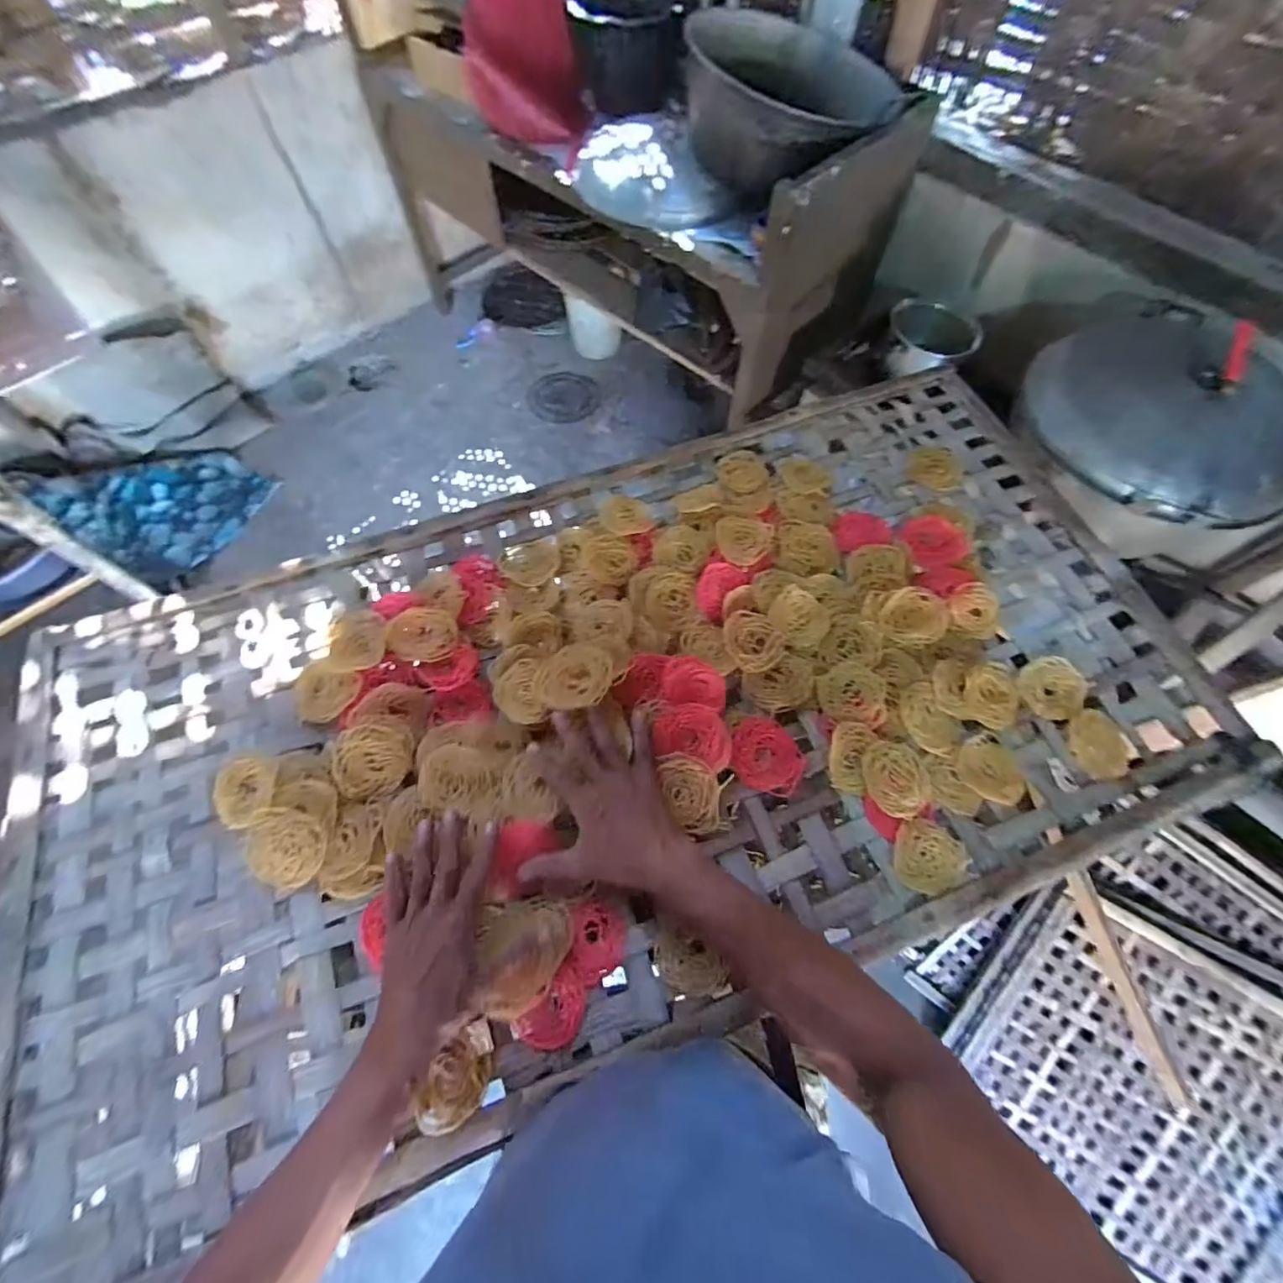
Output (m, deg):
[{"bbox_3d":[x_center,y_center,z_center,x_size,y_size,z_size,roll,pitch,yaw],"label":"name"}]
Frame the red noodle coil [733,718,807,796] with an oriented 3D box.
[{"bbox_3d":[0.129,0.119,0.562,0.066,0.013,0.083,-22,66,-10],"label":"red noodle coil"}]

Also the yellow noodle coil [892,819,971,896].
[{"bbox_3d":[0.270,0.201,0.505,0.066,0.011,0.063,0,64,0],"label":"yellow noodle coil"}]

